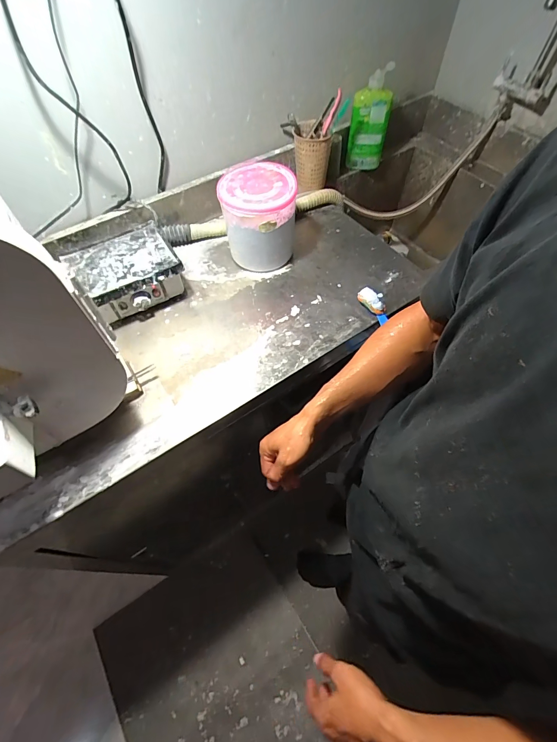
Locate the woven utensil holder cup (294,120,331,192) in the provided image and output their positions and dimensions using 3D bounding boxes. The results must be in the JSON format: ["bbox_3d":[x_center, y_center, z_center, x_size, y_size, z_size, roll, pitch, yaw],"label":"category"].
[{"bbox_3d":[0.083,-0.531,0.855,0.088,0.138,0.083,4,58,4],"label":"woven utensil holder cup"}]

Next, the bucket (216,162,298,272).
[{"bbox_3d":[-0.043,-0.321,0.736,0.146,0.181,0.154,1,55,-1],"label":"bucket"}]

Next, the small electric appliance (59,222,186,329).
[{"bbox_3d":[-0.306,-0.194,0.707,0.190,0.098,0.164,-31,62,-17],"label":"small electric appliance"}]

